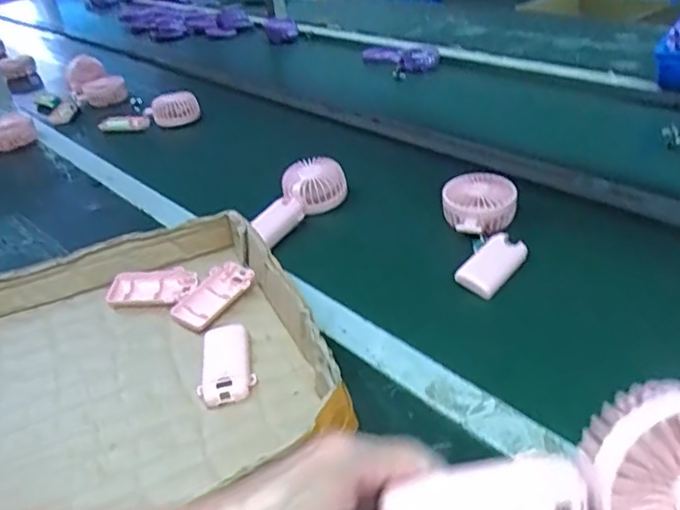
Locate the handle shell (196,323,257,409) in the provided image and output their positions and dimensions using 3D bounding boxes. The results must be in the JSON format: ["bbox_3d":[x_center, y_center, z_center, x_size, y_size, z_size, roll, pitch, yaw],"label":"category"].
[{"bbox_3d":[-0.106,0.100,0.539,0.048,0.014,0.093,-12,34,-9],"label":"handle shell"}]

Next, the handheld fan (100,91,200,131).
[{"bbox_3d":[-0.366,-0.279,1.135,0.201,0.067,0.049,-1,35,9],"label":"handheld fan"}]

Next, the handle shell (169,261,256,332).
[{"bbox_3d":[-0.137,0.043,0.627,0.050,0.021,0.091,12,37,25],"label":"handle shell"}]

